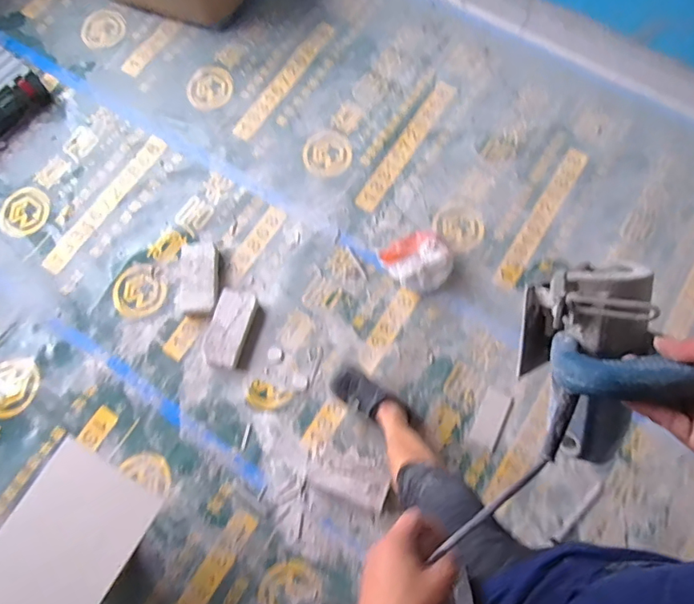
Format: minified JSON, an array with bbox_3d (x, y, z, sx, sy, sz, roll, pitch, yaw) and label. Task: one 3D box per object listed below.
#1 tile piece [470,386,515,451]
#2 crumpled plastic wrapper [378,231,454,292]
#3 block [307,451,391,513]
[{"bbox_3d":[0.404,0.327,1.335,0.078,0.009,0.156,23,83,11],"label":"tile piece"},{"bbox_3d":[0.212,-0.121,1.416,0.187,0.092,0.185,-32,76,-8],"label":"crumpled plastic wrapper"},{"bbox_3d":[0.005,0.467,1.273,0.217,0.055,0.113,19,75,6],"label":"block"}]

